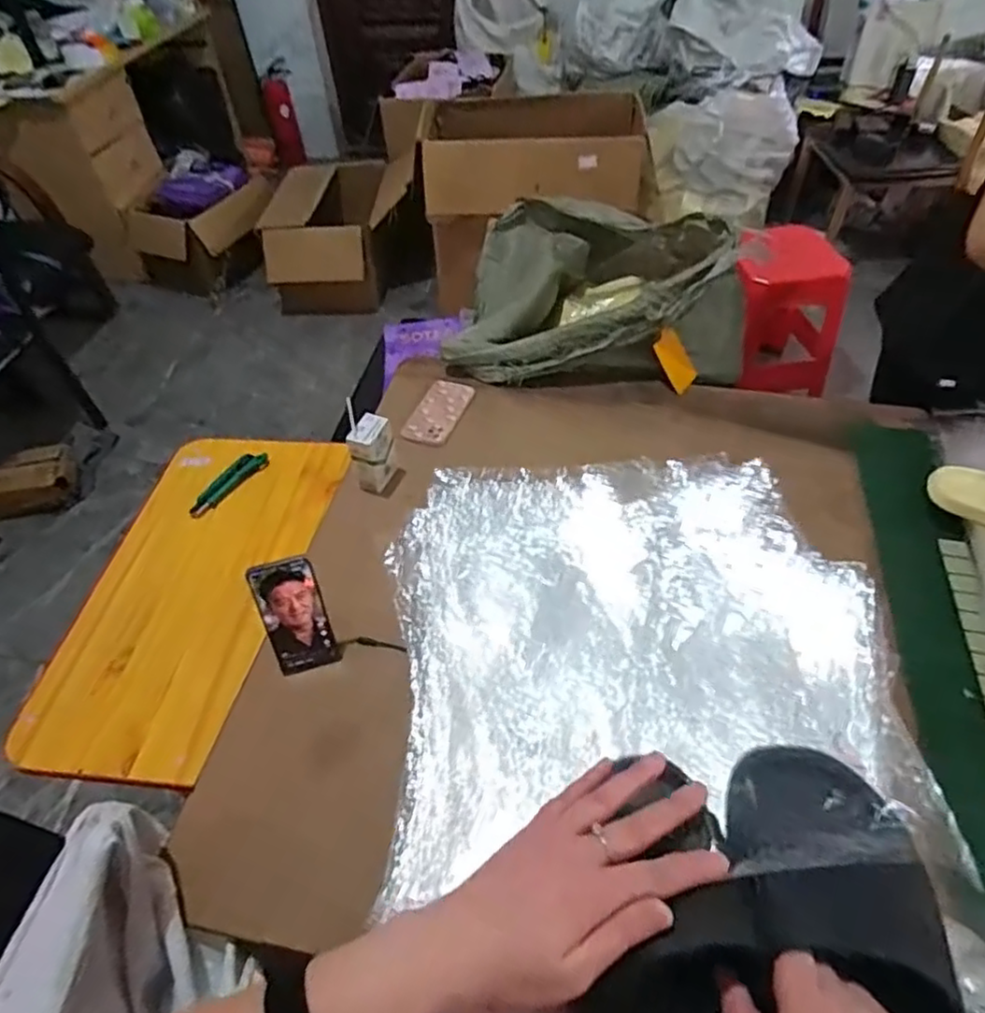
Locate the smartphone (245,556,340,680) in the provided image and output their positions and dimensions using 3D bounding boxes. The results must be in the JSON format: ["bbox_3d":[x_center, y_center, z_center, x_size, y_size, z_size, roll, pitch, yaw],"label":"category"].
[{"bbox_3d":[-0.246,0.141,0.829,0.076,0.169,0.012,-14,31,-12],"label":"smartphone"}]

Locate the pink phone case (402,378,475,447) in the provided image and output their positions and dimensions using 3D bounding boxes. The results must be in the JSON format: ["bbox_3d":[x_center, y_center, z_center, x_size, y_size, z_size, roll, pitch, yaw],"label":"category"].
[{"bbox_3d":[-0.097,-0.177,1.202,0.095,0.008,0.179,16,52,18],"label":"pink phone case"}]

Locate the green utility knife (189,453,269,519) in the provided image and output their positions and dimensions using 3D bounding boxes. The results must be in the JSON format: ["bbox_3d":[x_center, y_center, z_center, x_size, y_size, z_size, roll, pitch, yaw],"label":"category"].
[{"bbox_3d":[-0.445,-0.042,1.112,0.030,0.019,0.159,27,57,25],"label":"green utility knife"}]

